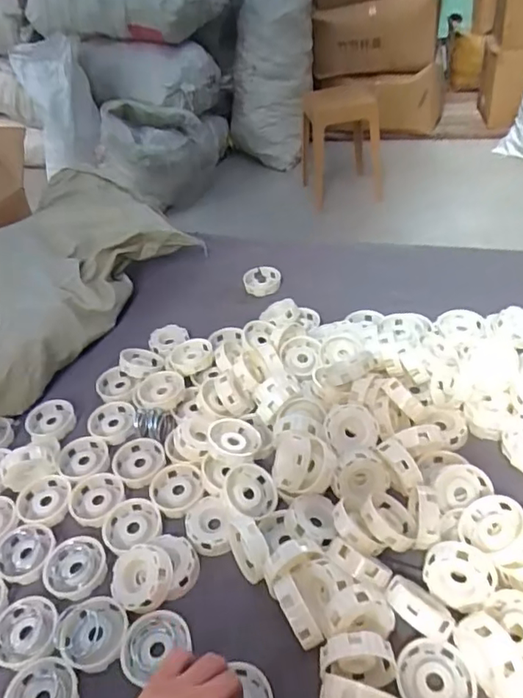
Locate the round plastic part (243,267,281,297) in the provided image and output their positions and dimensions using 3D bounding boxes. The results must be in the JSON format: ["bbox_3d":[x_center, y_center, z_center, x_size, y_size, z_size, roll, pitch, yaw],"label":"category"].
[{"bbox_3d":[0.001,-0.116,0.919,0.063,0.019,0.063,-2,40,2],"label":"round plastic part"}]

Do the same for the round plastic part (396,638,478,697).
[{"bbox_3d":[0.144,0.276,0.446,0.061,0.021,0.061,-2,40,2],"label":"round plastic part"}]

